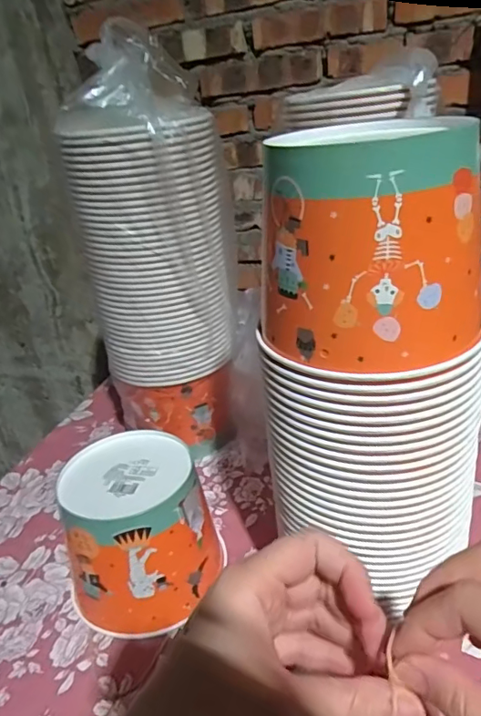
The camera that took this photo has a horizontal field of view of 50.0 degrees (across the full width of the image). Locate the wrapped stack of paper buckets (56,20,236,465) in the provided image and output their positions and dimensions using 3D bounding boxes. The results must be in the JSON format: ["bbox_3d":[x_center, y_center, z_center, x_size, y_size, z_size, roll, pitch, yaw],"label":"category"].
[{"bbox_3d":[-0.096,-0.104,0.627,0.170,0.460,0.126,-1,28,12],"label":"wrapped stack of paper buckets"}]

